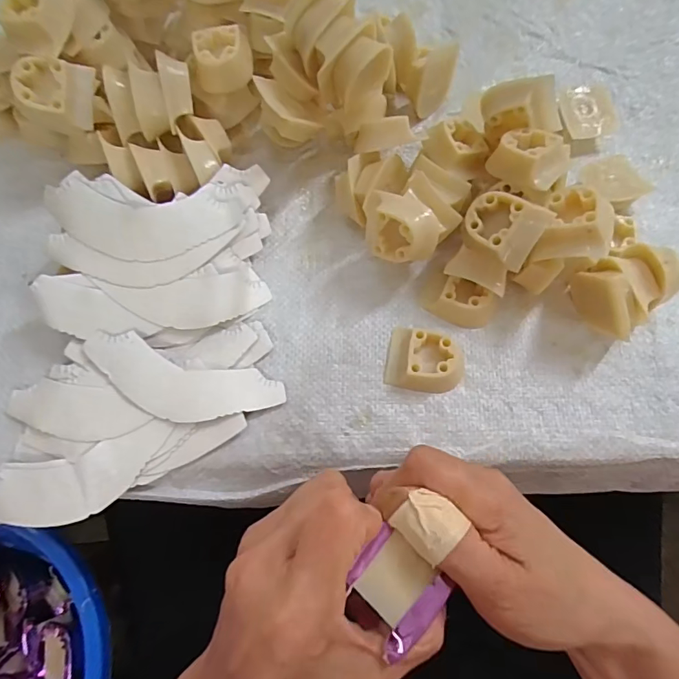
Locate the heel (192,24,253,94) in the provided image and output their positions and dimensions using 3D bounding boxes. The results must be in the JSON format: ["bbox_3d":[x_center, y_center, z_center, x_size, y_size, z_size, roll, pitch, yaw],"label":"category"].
[{"bbox_3d":[-0.076,-0.185,0.298,0.035,0.025,0.027,-9,73,-3],"label":"heel"}]

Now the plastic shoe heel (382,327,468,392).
[{"bbox_3d":[0.054,0.014,0.276,0.047,0.017,0.037,12,71,4],"label":"plastic shoe heel"}]

